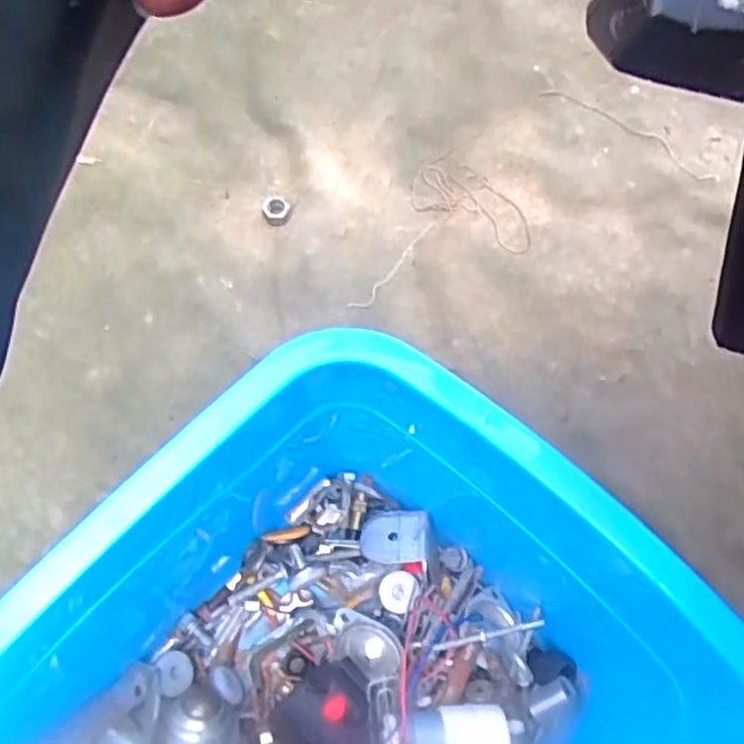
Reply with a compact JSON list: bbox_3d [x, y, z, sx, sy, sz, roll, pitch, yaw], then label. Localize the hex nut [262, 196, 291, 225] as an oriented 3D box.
[{"bbox_3d":[-0.079,-0.132,0.559,0.023,0.011,0.023,2,71,-2],"label":"hex nut"}]

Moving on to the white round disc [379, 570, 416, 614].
[{"bbox_3d":[0.016,0.147,0.454,0.022,0.009,0.026,10,71,1],"label":"white round disc"}]

